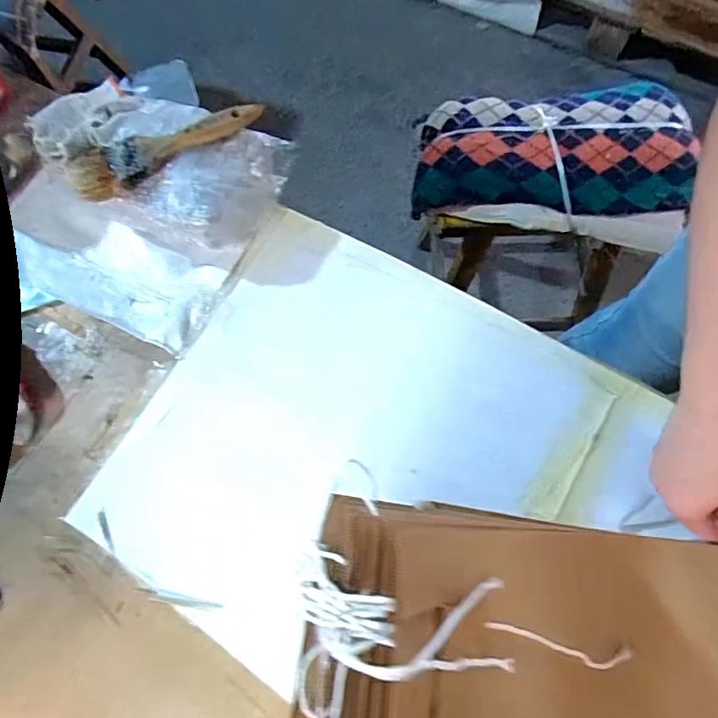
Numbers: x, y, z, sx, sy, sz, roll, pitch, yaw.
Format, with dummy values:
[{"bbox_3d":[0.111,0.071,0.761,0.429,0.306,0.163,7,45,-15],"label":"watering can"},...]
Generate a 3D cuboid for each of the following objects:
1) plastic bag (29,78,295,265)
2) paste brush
[{"bbox_3d":[-0.209,-0.200,0.516,0.271,0.070,0.136,30,77,9],"label":"plastic bag"},{"bbox_3d":[-0.171,-0.192,0.474,0.177,0.016,0.052,-26,74,-4],"label":"paste brush"}]

